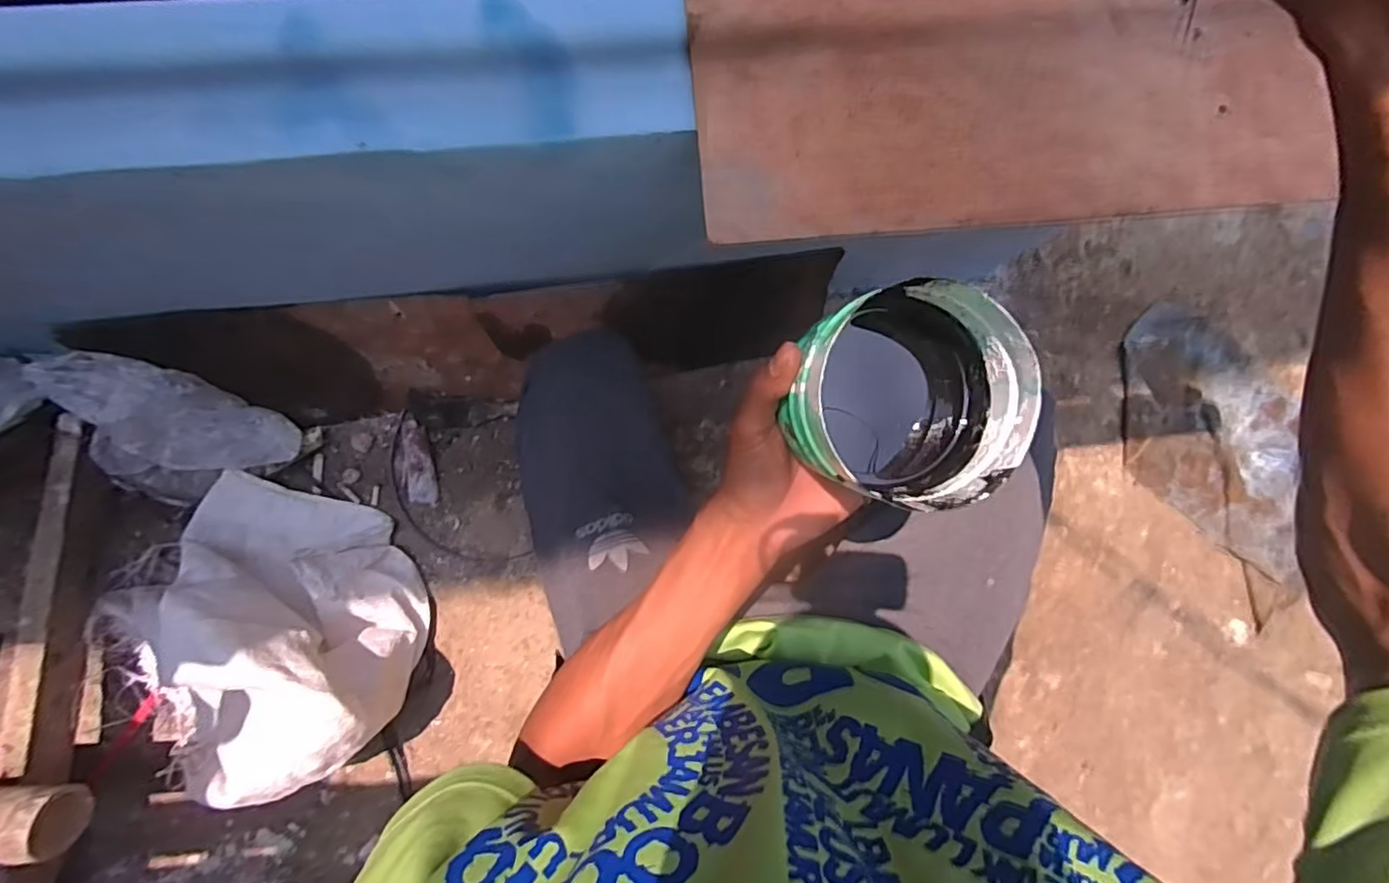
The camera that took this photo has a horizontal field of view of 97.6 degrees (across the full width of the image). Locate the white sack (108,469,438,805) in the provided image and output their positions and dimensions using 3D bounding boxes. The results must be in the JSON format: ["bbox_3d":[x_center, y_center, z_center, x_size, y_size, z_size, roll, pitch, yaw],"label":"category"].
[{"bbox_3d":[-0.456,0.218,0.675,0.240,0.210,0.301,8,90,-5],"label":"white sack"}]

